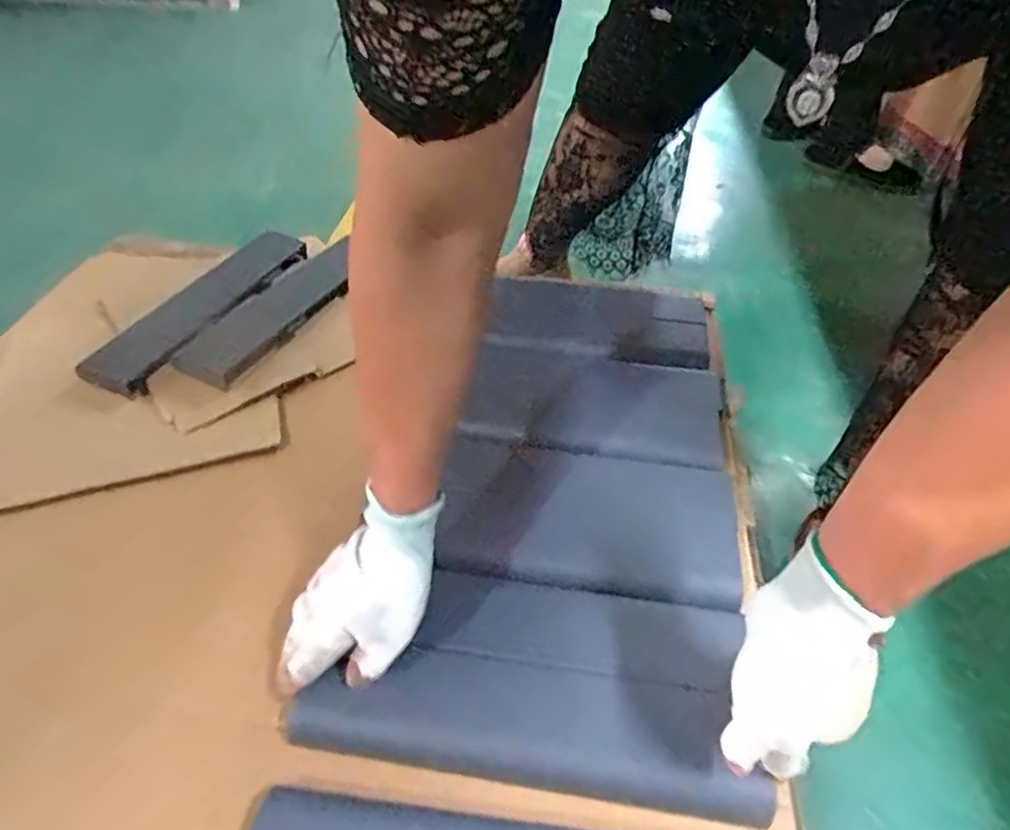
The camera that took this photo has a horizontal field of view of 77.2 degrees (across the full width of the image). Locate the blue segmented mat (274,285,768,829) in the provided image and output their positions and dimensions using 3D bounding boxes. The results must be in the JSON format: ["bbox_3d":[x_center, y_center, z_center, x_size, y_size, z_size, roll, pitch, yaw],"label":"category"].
[{"bbox_3d":[0.067,0.041,0.619,0.291,0.027,0.569,9,45,7],"label":"blue segmented mat"}]

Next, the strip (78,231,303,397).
[{"bbox_3d":[-0.368,-0.144,0.781,0.062,0.041,0.317,17,46,16],"label":"strip"}]

